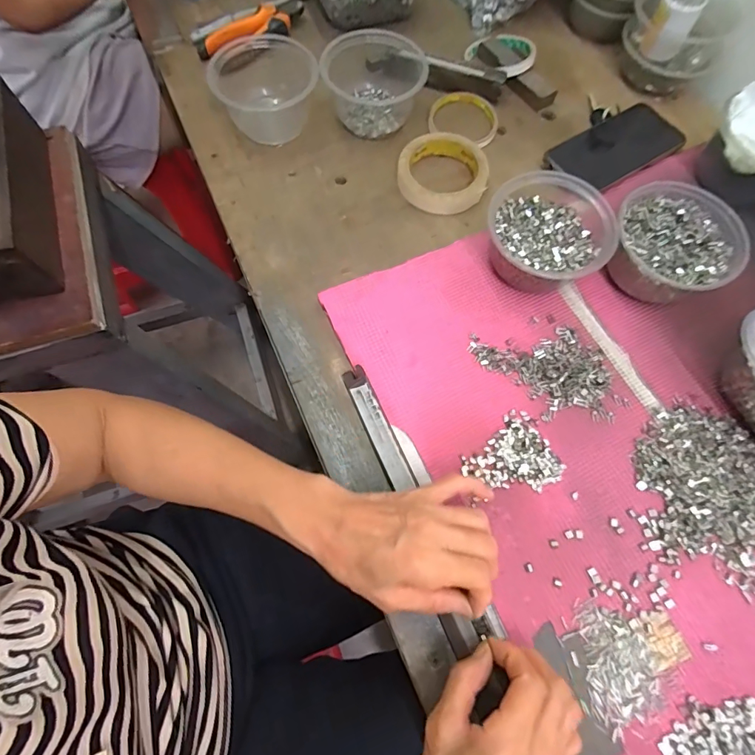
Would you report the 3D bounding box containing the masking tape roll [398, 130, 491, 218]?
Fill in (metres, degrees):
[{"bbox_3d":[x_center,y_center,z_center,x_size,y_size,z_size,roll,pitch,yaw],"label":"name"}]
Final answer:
[{"bbox_3d":[0.070,-0.229,0.485,0.096,0.020,0.095,0,69,0],"label":"masking tape roll"}]

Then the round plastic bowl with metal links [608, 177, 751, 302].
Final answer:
[{"bbox_3d":[0.279,-0.125,0.423,0.108,0.059,0.115,0,69,0],"label":"round plastic bowl with metal links"}]

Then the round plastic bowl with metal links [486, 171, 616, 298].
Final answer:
[{"bbox_3d":[0.160,-0.134,0.423,0.110,0.059,0.110,0,69,0],"label":"round plastic bowl with metal links"}]

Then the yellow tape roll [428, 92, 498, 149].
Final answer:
[{"bbox_3d":[0.108,-0.319,0.537,0.082,0.015,0.082,0,69,0],"label":"yellow tape roll"}]

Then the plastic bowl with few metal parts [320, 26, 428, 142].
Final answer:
[{"bbox_3d":[-0.002,-0.344,0.505,0.116,0.058,0.116,0,69,0],"label":"plastic bowl with few metal parts"}]

